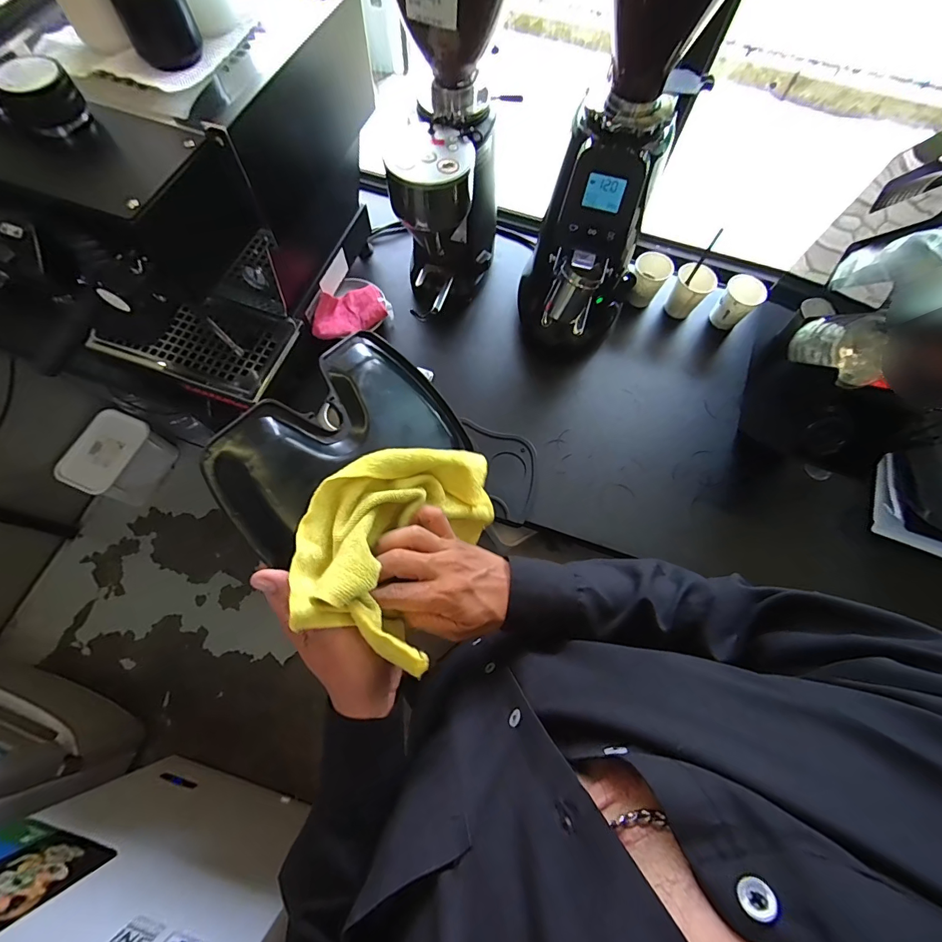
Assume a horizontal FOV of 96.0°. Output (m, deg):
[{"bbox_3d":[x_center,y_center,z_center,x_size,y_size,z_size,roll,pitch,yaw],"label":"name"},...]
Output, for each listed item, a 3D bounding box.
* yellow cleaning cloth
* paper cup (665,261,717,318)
[{"bbox_3d":[-0.058,0.049,0.381,0.128,0.159,0.192,23,71,7],"label":"yellow cleaning cloth"},{"bbox_3d":[0.410,-0.337,0.807,0.067,0.095,0.061,1,70,-2],"label":"paper cup"}]

